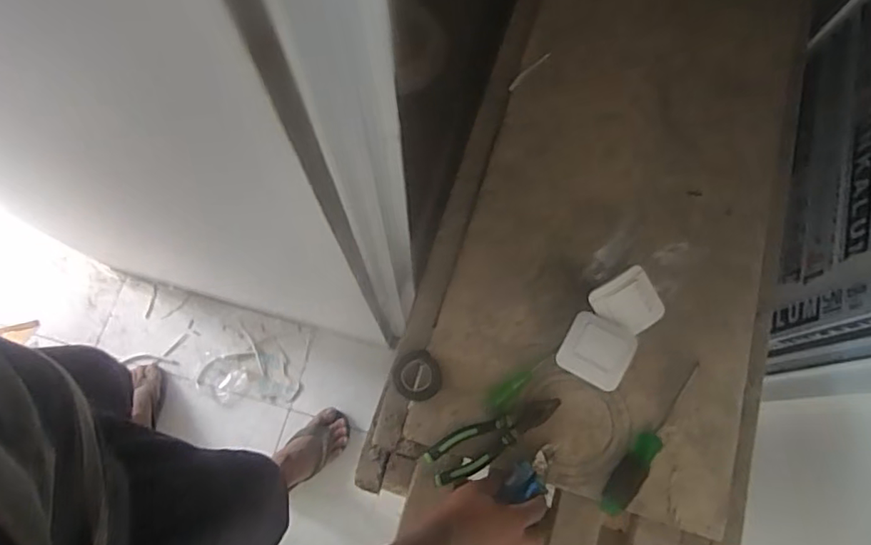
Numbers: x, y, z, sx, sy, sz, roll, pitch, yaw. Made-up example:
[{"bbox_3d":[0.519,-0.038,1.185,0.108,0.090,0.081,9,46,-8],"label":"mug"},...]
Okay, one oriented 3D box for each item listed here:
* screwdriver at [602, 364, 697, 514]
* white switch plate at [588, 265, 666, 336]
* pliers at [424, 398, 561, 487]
[{"bbox_3d":[0.265,0.201,0.681,0.034,0.026,0.213,38,78,9],"label":"screwdriver"},{"bbox_3d":[0.247,0.041,0.715,0.083,0.017,0.079,-32,91,-10],"label":"white switch plate"},{"bbox_3d":[0.073,0.201,0.682,0.173,0.020,0.050,-24,77,-7],"label":"pliers"}]

